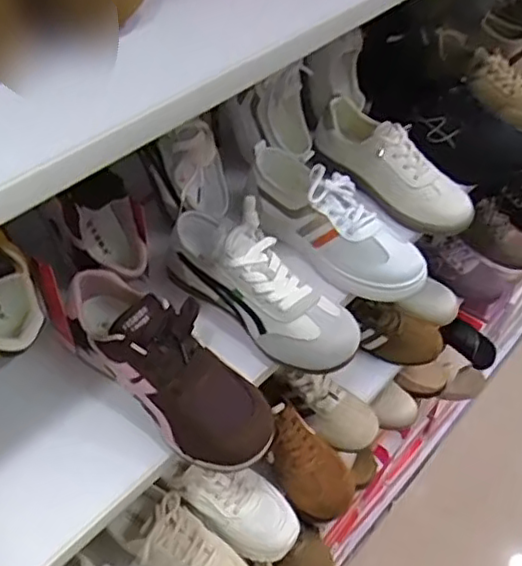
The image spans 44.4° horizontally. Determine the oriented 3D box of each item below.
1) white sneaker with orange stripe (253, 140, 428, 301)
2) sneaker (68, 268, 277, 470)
[{"bbox_3d":[0.081,-0.076,0.733,0.087,0.086,0.249,-29,53,-26],"label":"white sneaker with orange stripe"},{"bbox_3d":[-0.086,0.066,0.576,0.224,0.080,0.081,33,54,28],"label":"sneaker"}]

